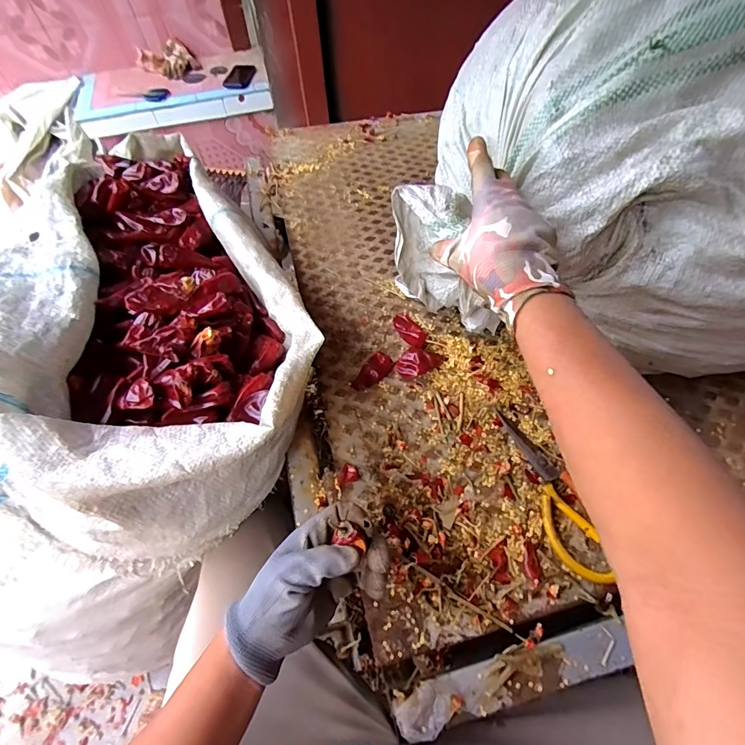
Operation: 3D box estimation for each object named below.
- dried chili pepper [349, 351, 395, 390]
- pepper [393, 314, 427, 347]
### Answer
[{"bbox_3d":[0.001,0.001,0.492,0.027,0.012,0.061,34,65,20],"label":"dried chili pepper"},{"bbox_3d":[0.050,-0.055,0.525,0.027,0.013,0.063,-22,48,-12],"label":"pepper"}]

